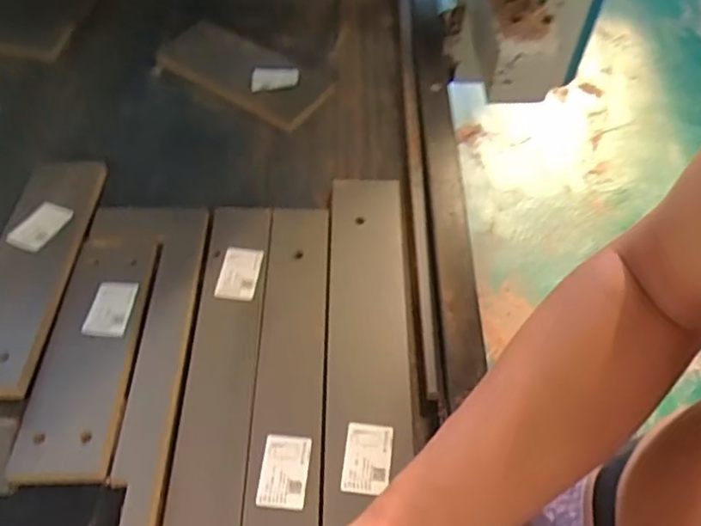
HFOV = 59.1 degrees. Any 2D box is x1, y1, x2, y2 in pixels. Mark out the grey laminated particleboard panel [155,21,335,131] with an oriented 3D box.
[{"bbox_3d":[-0.138,-0.264,0.826,0.238,0.020,0.104,30,59,19],"label":"grey laminated particleboard panel"}]

